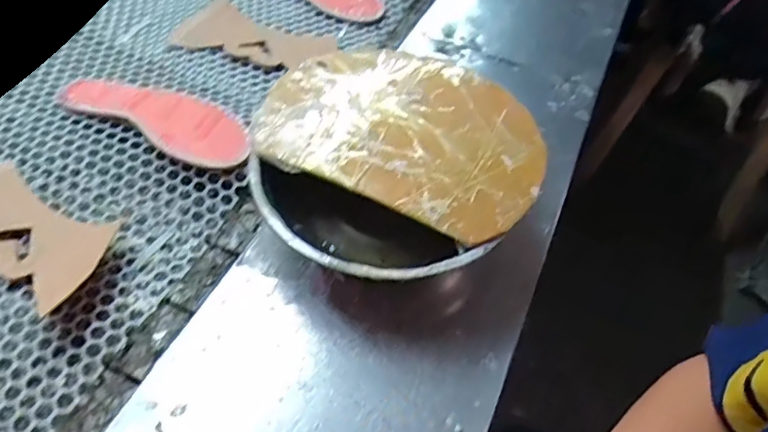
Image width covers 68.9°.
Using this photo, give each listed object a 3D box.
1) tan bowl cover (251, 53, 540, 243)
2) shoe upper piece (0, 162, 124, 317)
[{"bbox_3d":[0.023,-0.082,0.493,0.237,0.017,0.188,21,52,14],"label":"tan bowl cover"},{"bbox_3d":[-0.331,0.005,0.501,0.195,0.006,0.088,28,52,14],"label":"shoe upper piece"}]

